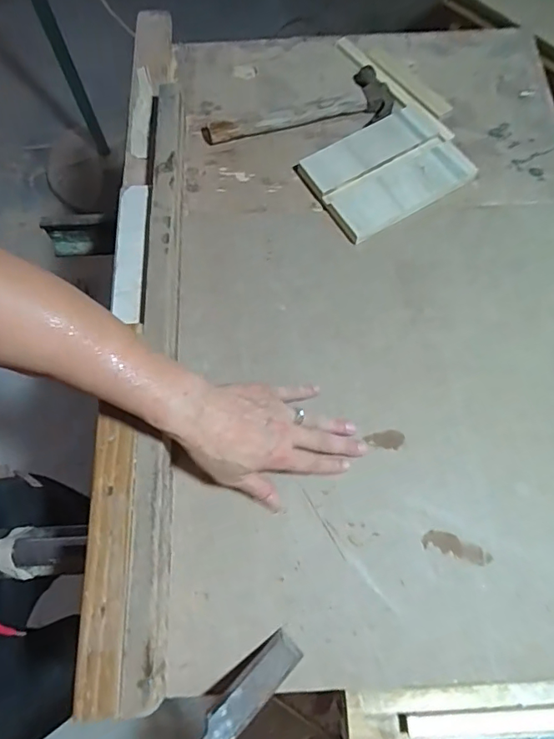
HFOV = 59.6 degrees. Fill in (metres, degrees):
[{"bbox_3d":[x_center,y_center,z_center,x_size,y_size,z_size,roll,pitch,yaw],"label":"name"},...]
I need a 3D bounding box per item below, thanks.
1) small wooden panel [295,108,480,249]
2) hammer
[{"bbox_3d":[0.144,-0.265,0.642,0.199,0.022,0.142,-31,72,-12],"label":"small wooden panel"},{"bbox_3d":[0.027,-0.374,0.686,0.265,0.021,0.092,-8,69,-4],"label":"hammer"}]

